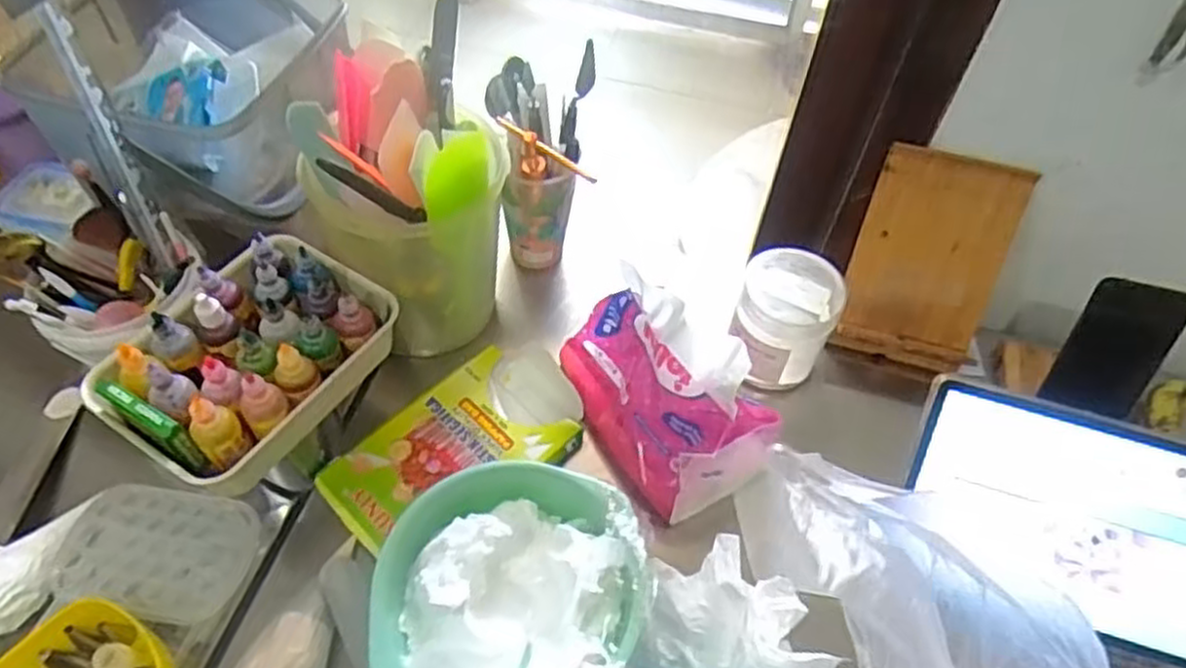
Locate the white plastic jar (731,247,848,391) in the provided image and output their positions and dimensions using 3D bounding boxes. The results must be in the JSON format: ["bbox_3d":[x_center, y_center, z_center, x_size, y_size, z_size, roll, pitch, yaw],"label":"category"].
[{"bbox_3d":[0.172,-0.015,0.698,0.084,0.100,0.088,2,54,-2],"label":"white plastic jar"}]

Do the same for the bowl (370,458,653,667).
[{"bbox_3d":[-0.058,0.193,0.563,0.182,0.081,0.180,2,54,-2],"label":"bowl"}]

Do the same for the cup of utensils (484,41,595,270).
[{"bbox_3d":[-0.048,-0.163,0.716,0.084,0.204,0.097,-4,54,-6],"label":"cup of utensils"}]

